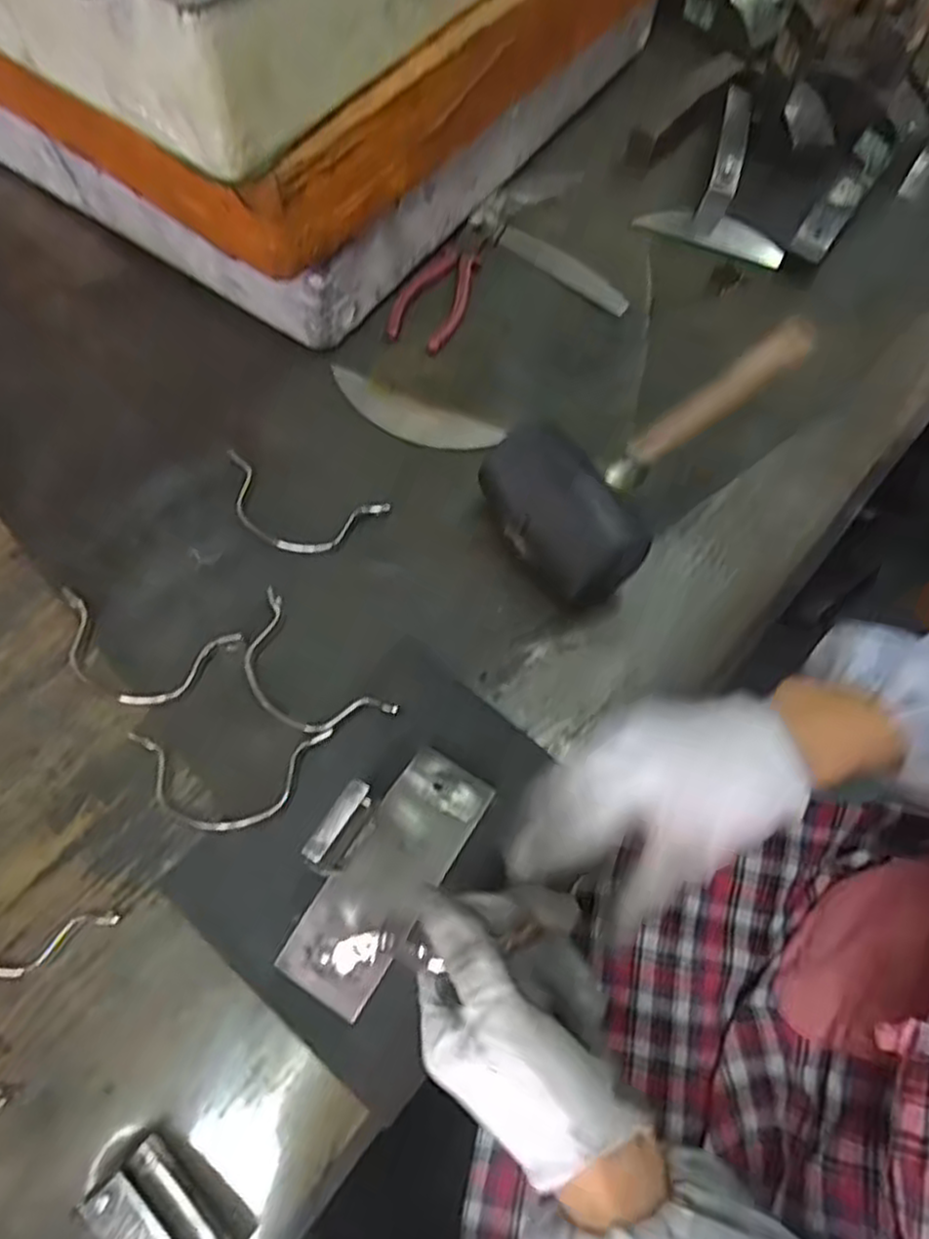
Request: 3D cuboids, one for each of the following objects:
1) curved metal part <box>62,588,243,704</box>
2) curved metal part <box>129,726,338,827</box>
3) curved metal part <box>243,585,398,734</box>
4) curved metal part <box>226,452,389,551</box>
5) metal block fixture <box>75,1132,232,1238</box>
[{"bbox_3d":[-0.209,0.022,0.474,0.116,0.012,0.059,13,65,3],"label":"curved metal part"},{"bbox_3d":[-0.143,0.096,0.446,0.121,0.013,0.058,1,65,-3],"label":"curved metal part"},{"bbox_3d":[-0.105,0.035,0.470,0.121,0.014,0.056,43,70,16],"label":"curved metal part"},{"bbox_3d":[-0.119,-0.078,0.524,0.120,0.012,0.056,17,65,5],"label":"curved metal part"},{"bbox_3d":[-0.136,0.279,0.341,0.069,0.047,0.032,42,69,15],"label":"metal block fixture"}]

